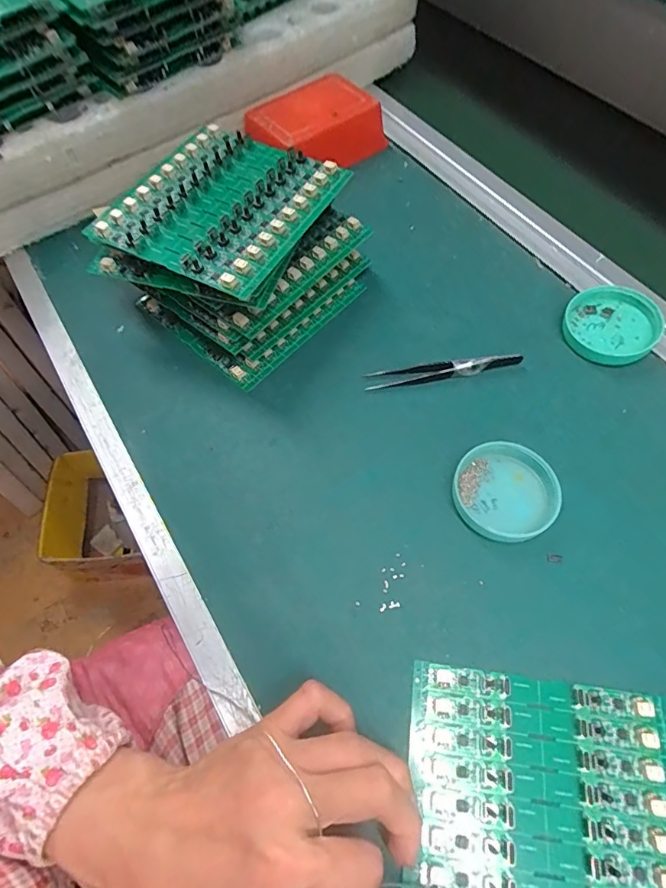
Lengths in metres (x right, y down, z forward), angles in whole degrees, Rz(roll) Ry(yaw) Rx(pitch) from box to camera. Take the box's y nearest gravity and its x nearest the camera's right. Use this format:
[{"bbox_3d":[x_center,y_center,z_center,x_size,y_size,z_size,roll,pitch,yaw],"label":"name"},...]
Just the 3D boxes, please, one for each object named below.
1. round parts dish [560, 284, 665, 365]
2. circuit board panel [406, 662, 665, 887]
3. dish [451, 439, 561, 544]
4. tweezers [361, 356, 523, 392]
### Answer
[{"bbox_3d":[0.213,-0.093,0.367,0.066,0.015,0.066,-3,69,7],"label":"round parts dish"},{"bbox_3d":[0.104,0.191,0.230,0.133,0.006,0.140,5,62,4],"label":"circuit board panel"},{"bbox_3d":[0.110,0.031,0.308,0.064,0.013,0.063,-1,62,2],"label":"dish"},{"bbox_3d":[0.082,-0.056,0.358,0.114,0.011,0.015,-9,62,-2],"label":"tweezers"}]

